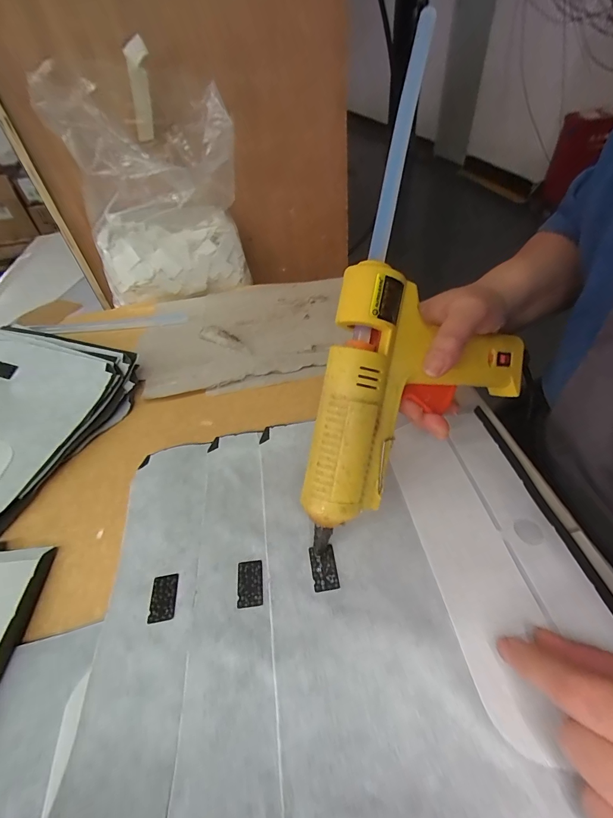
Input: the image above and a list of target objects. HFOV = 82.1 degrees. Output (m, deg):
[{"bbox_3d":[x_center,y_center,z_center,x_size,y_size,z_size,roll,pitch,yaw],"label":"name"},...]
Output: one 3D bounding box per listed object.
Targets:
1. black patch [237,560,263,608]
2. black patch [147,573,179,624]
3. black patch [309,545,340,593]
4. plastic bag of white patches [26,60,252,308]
[{"bbox_3d":[-0.037,0.111,0.227,0.016,0.004,0.028,-8,46,-1],"label":"black patch"},{"bbox_3d":[-0.092,0.120,0.226,0.016,0.004,0.028,-10,46,-3],"label":"black patch"},{"bbox_3d":[0.011,0.103,0.229,0.016,0.004,0.027,-9,46,-2],"label":"black patch"},{"bbox_3d":[-0.179,-0.253,0.435,0.142,0.228,0.166,30,56,30],"label":"plastic bag of white patches"}]

